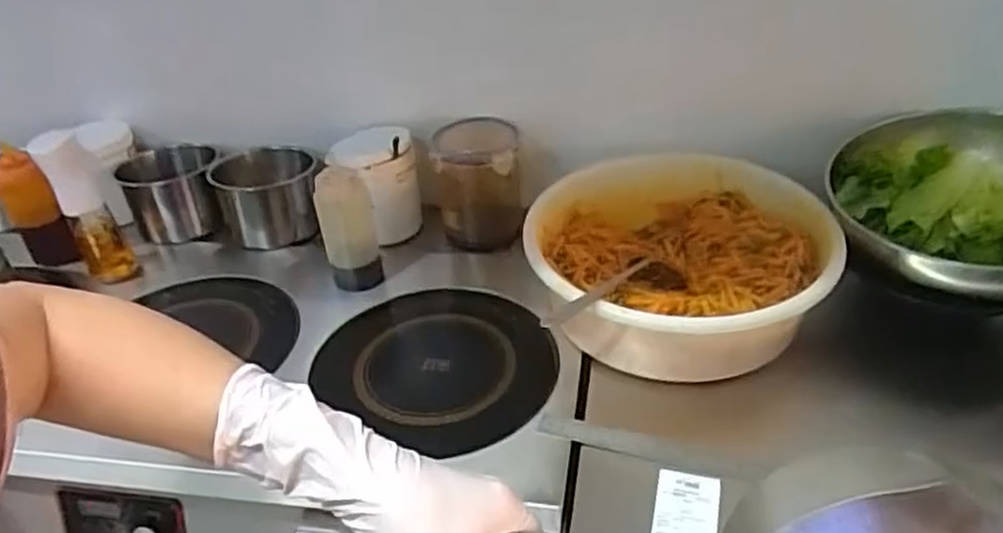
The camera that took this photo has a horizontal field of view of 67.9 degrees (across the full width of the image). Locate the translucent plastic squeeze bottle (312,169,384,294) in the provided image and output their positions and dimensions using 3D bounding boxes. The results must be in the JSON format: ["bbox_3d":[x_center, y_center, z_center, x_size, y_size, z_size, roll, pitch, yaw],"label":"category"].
[{"bbox_3d":[-0.203,-0.056,0.982,0.071,0.175,0.084,-13,36,-11],"label":"translucent plastic squeeze bottle"}]

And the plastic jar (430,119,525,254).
[{"bbox_3d":[-0.031,-0.111,1.047,0.117,0.159,0.095,-3,36,4],"label":"plastic jar"}]

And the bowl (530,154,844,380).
[{"bbox_3d":[0.207,-0.007,0.898,0.318,0.107,0.337,-4,36,3],"label":"bowl"}]

